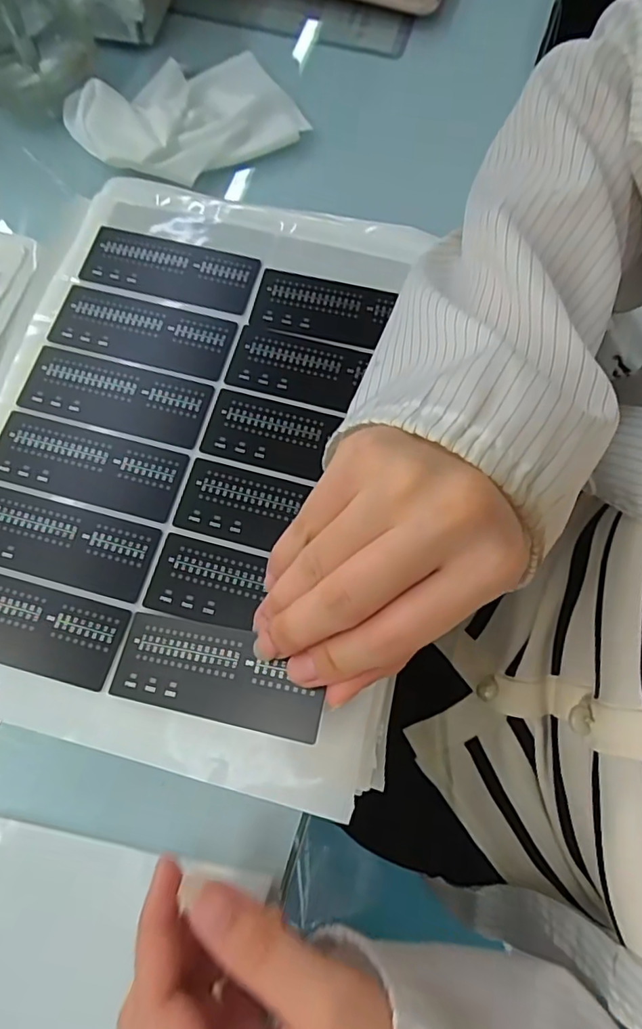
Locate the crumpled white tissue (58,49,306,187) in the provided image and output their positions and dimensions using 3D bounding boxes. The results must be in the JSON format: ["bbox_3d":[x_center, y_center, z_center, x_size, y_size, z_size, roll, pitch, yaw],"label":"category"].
[{"bbox_3d":[-0.089,-0.266,0.356,0.139,0.028,0.099,-32,75,-11],"label":"crumpled white tissue"}]

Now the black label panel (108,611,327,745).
[{"bbox_3d":[-0.042,0.063,0.214,0.092,0.004,0.036,4,66,21],"label":"black label panel"}]

